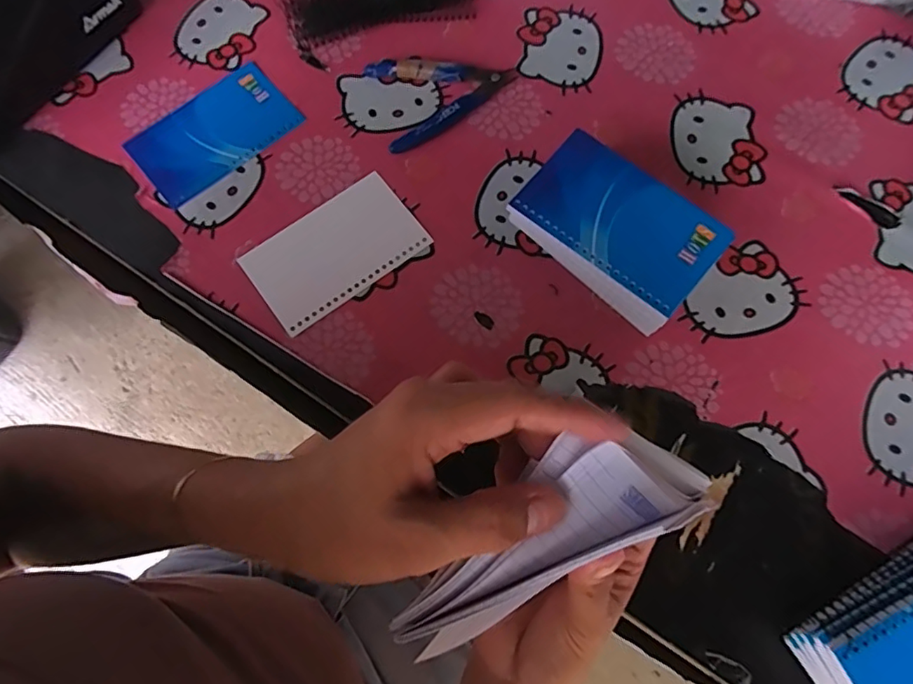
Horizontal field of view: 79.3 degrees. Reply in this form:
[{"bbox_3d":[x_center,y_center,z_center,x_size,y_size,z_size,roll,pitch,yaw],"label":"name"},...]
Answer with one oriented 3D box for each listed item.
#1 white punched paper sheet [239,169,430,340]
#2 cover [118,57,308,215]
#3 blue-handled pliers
[{"bbox_3d":[-0.093,-0.071,0.421,0.127,0.005,0.079,-37,76,-10],"label":"white punched paper sheet"},{"bbox_3d":[-0.199,-0.173,0.452,0.128,0.004,0.082,-39,76,-11],"label":"cover"},{"bbox_3d":[-0.012,-0.212,0.457,0.119,0.013,0.081,-24,74,-7],"label":"blue-handled pliers"}]

